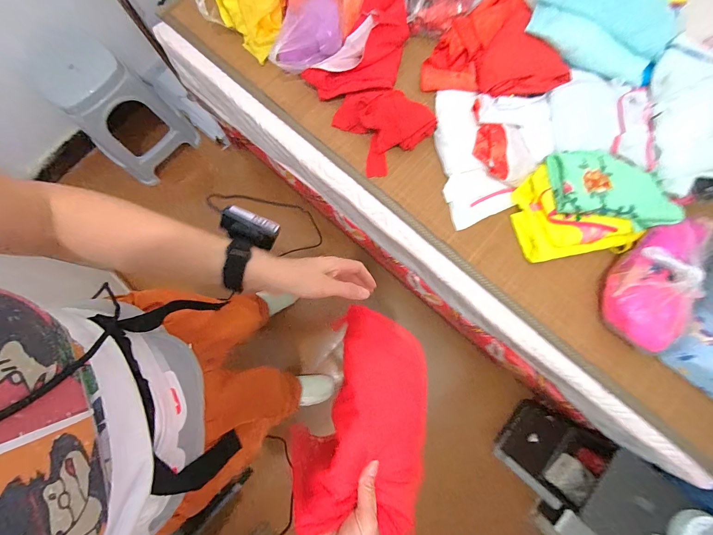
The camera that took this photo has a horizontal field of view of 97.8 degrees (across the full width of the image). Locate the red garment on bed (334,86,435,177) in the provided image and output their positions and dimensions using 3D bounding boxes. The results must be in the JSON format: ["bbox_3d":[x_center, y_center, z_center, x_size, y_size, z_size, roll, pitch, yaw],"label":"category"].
[{"bbox_3d":[0.057,-0.373,0.803,0.196,0.082,0.213,-39,81,-6],"label":"red garment on bed"}]

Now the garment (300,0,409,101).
[{"bbox_3d":[0.034,-0.566,0.820,0.194,0.102,0.327,41,82,8],"label":"garment"}]

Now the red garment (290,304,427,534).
[{"bbox_3d":[0.016,0.192,0.385,0.152,0.107,0.252,17,80,4],"label":"red garment"}]

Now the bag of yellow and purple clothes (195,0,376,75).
[{"bbox_3d":[-0.153,-0.686,0.793,0.404,0.160,0.351,31,81,7],"label":"bag of yellow and purple clothes"}]

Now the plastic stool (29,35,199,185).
[{"bbox_3d":[-0.912,-0.595,1.214,0.285,0.418,0.335,44,83,8],"label":"plastic stool"}]

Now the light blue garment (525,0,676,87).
[{"bbox_3d":[0.639,-0.665,0.785,0.349,0.052,0.333,33,81,7],"label":"light blue garment"}]

